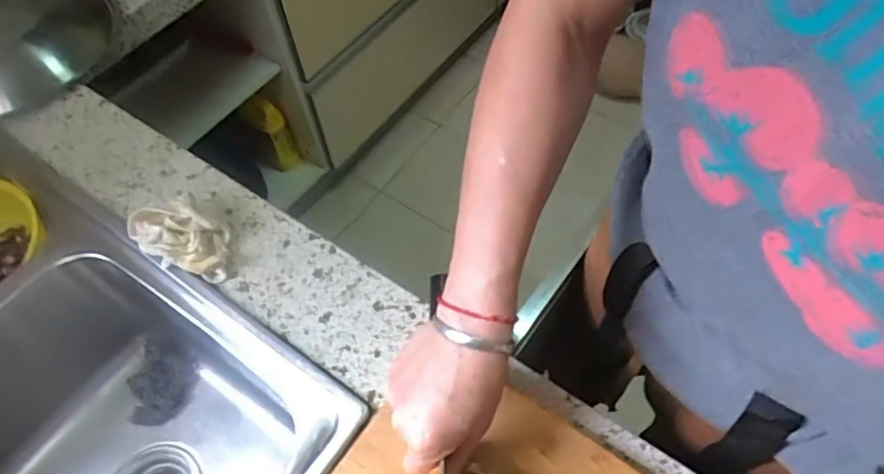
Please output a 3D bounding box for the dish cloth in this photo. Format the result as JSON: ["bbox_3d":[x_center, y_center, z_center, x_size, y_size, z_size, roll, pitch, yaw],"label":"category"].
[{"bbox_3d":[-0.265,-0.002,0.583,0.119,0.043,0.070,30,65,19],"label":"dish cloth"}]

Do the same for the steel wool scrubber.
[{"bbox_3d":[-0.357,0.186,0.723,0.076,0.042,0.104,17,61,12],"label":"steel wool scrubber"}]

